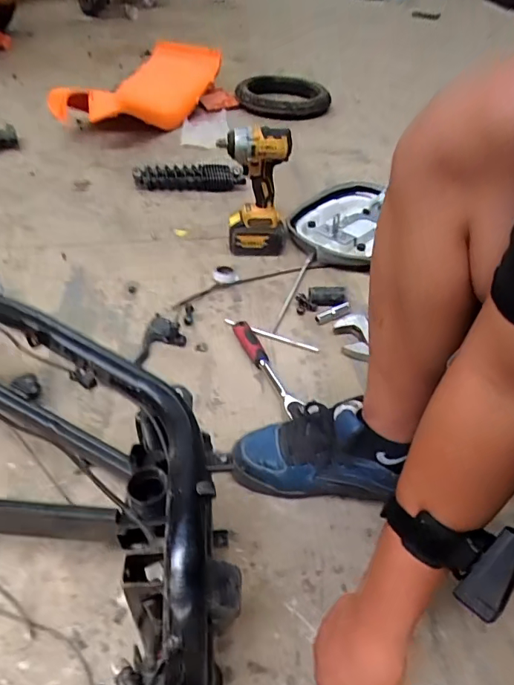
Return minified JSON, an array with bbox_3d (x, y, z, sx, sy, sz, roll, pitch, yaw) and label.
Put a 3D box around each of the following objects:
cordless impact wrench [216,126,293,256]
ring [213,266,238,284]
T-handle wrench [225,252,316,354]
[{"bbox_3d":[-0.007,-0.323,0.988,0.134,0.265,0.089,1,44,-6],"label":"cordless impact wrench"},{"bbox_3d":[-0.067,-0.142,0.968,0.047,0.021,0.047,3,44,-3],"label":"ring"},{"bbox_3d":[0.070,-0.102,0.949,0.177,0.013,0.288,17,44,11],"label":"T-handle wrench"}]

